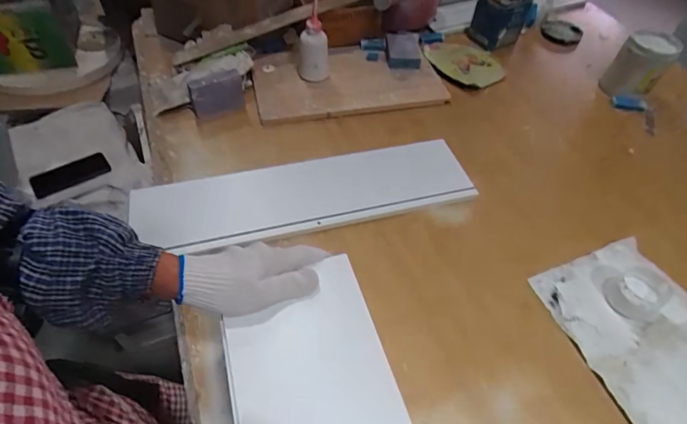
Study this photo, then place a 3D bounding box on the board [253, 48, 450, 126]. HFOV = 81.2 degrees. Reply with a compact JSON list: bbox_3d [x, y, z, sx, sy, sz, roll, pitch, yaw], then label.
[{"bbox_3d":[0.006,-0.291,0.862,0.381,0.023,0.214,-7,52,-8],"label":"board"}]

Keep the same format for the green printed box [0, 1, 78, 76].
[{"bbox_3d":[-0.954,-0.501,1.165,0.247,0.189,0.068,-13,30,-15],"label":"green printed box"}]

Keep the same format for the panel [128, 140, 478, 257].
[{"bbox_3d":[-0.061,-0.034,0.656,0.545,0.022,0.138,-9,53,-11],"label":"panel"}]

